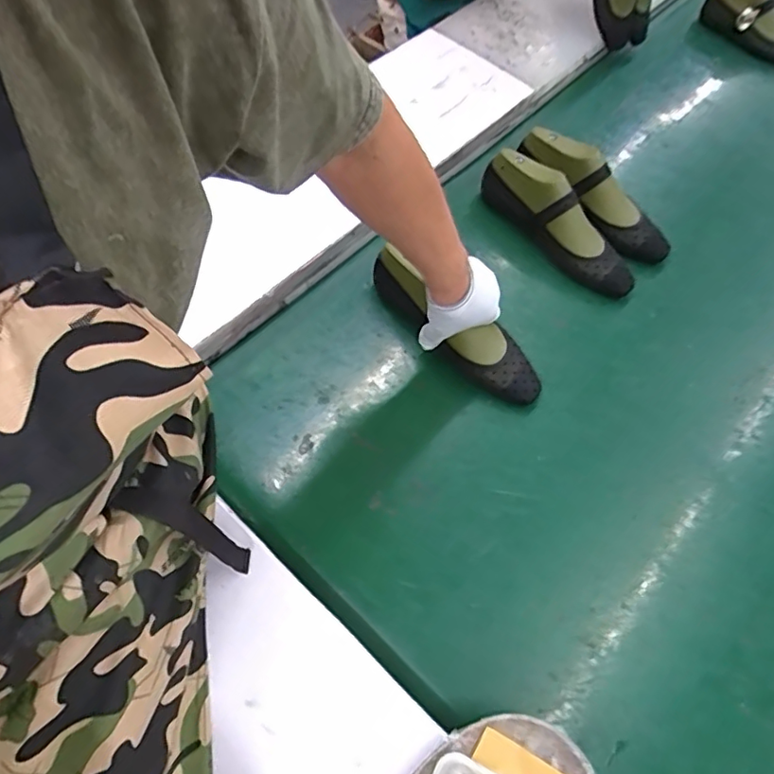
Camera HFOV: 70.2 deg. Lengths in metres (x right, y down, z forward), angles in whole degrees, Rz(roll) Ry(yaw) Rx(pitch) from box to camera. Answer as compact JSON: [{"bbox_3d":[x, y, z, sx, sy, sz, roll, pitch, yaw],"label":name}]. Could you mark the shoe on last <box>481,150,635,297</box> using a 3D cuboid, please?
[{"bbox_3d":[0.273,-0.263,0.867,0.297,0.106,0.086,41,67,17],"label":"shoe on last"}]

